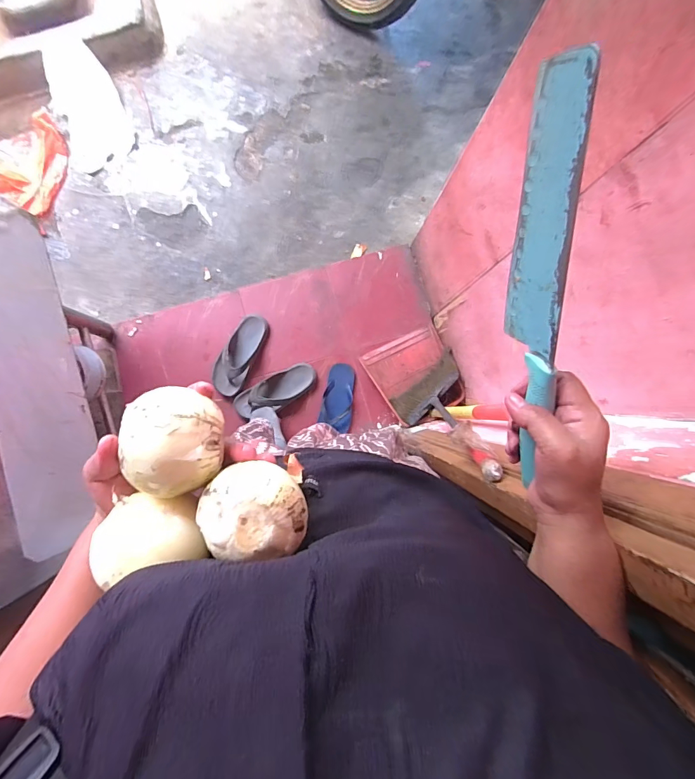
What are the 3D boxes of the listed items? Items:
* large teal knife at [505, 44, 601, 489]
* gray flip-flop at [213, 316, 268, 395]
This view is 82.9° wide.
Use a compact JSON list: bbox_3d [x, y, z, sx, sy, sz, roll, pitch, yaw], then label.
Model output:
[{"bbox_3d":[0.138,-0.064,0.287,0.010,0.060,0.278,-9,116,-4],"label":"large teal knife"},{"bbox_3d":[-0.348,-0.116,1.274,0.108,0.061,0.273,23,87,-3],"label":"gray flip-flop"}]

